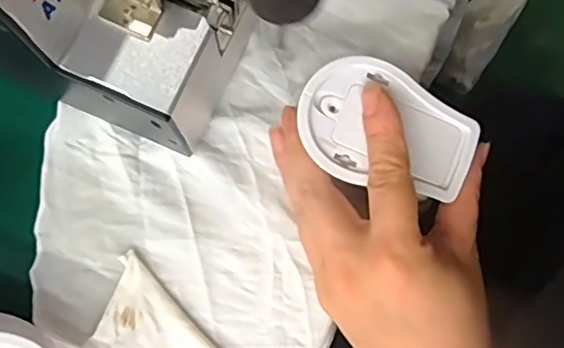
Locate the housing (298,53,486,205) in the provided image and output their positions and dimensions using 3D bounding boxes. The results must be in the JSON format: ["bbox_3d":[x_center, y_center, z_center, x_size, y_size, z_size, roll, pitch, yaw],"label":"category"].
[{"bbox_3d":[0.051,-0.021,0.297,0.086,0.012,0.059,32,81,5],"label":"housing"}]

